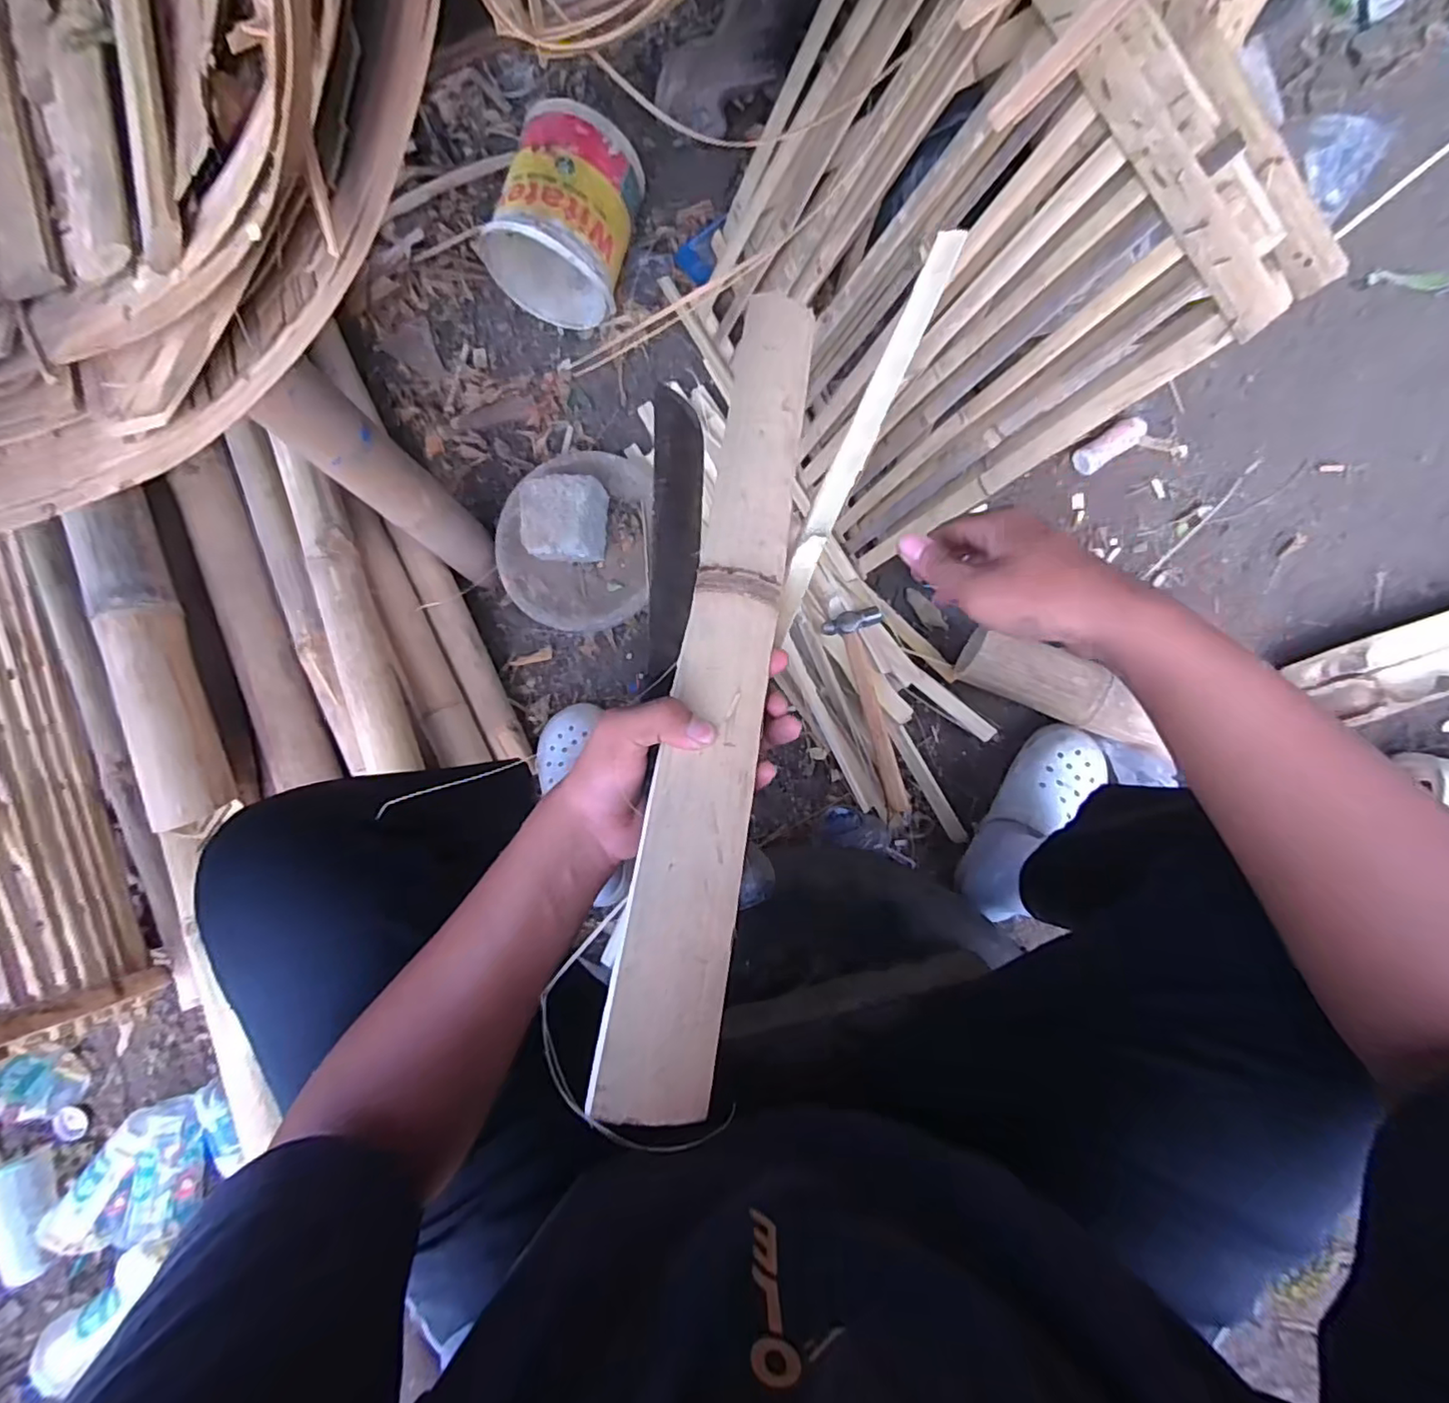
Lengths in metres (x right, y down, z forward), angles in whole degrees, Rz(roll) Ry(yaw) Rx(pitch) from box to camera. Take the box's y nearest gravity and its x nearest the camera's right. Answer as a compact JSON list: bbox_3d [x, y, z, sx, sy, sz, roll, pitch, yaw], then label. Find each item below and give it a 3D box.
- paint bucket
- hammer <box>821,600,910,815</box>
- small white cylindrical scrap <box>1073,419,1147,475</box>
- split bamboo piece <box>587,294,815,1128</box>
[{"bbox_3d":[-0.221,-0.673,0.880,0.181,0.183,0.206,22,84,8],"label":"paint bucket"},{"bbox_3d":[0.193,0.013,0.827,0.073,0.030,0.267,-10,81,4],"label":"hammer"},{"bbox_3d":[0.516,-0.343,0.842,0.092,0.037,0.036,-33,80,0],"label":"small white cylindrical scrap"},{"bbox_3d":[0.003,-0.050,0.371,0.054,0.017,0.511,7,69,6],"label":"split bamboo piece"}]

